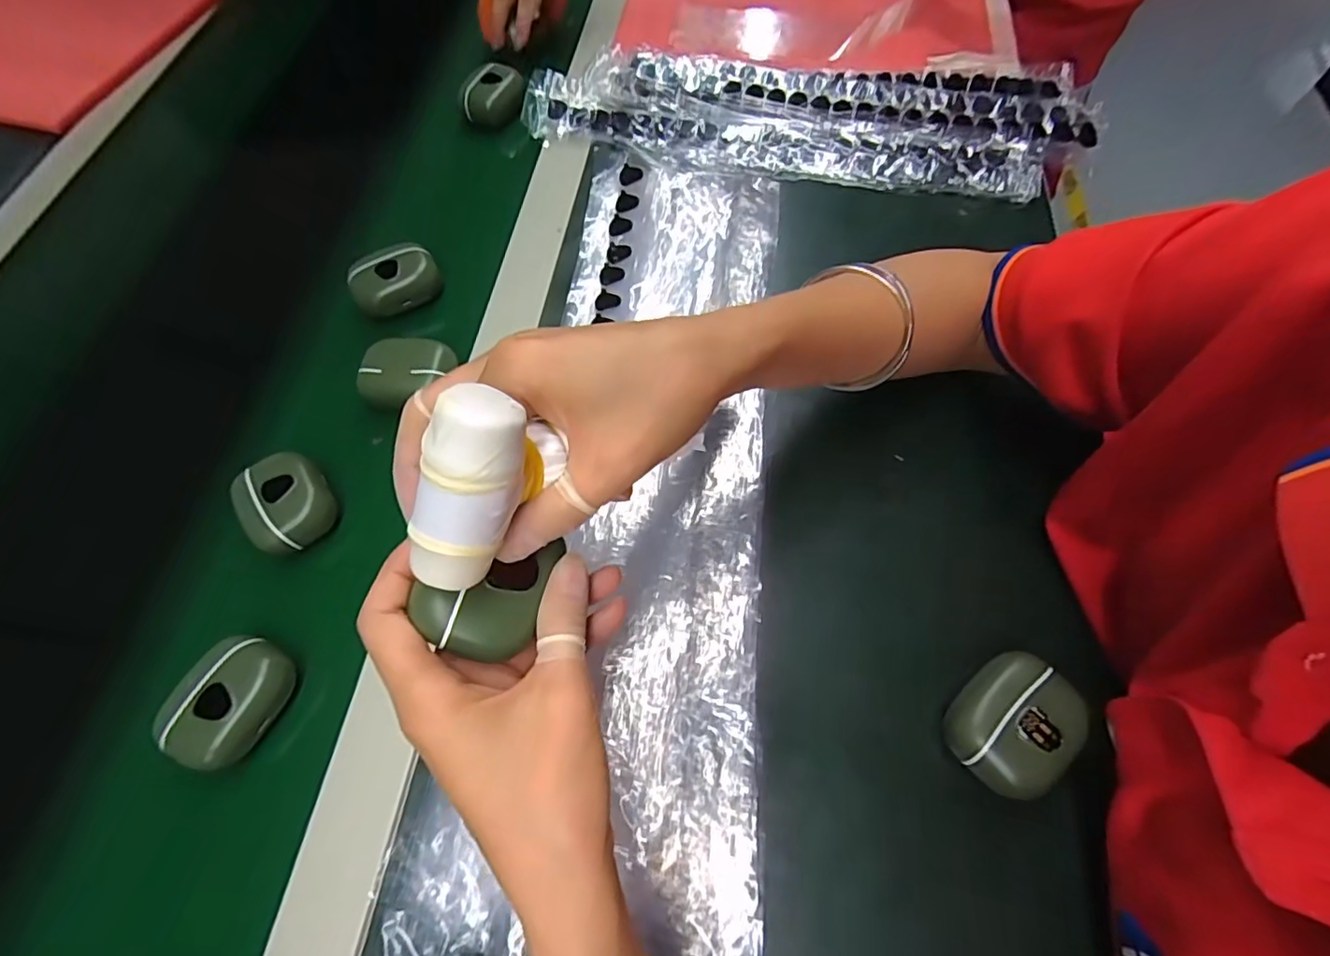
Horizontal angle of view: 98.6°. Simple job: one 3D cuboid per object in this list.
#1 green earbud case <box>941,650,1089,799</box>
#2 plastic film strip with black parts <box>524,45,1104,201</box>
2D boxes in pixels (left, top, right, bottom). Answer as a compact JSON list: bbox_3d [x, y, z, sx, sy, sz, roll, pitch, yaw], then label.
[{"bbox_3d":[0.156,0.112,0.261,0.043,0.031,0.057,41,72,20],"label":"green earbud case"},{"bbox_3d":[0.103,-0.281,0.441,0.418,0.023,0.124,5,65,5],"label":"plastic film strip with black parts"}]

